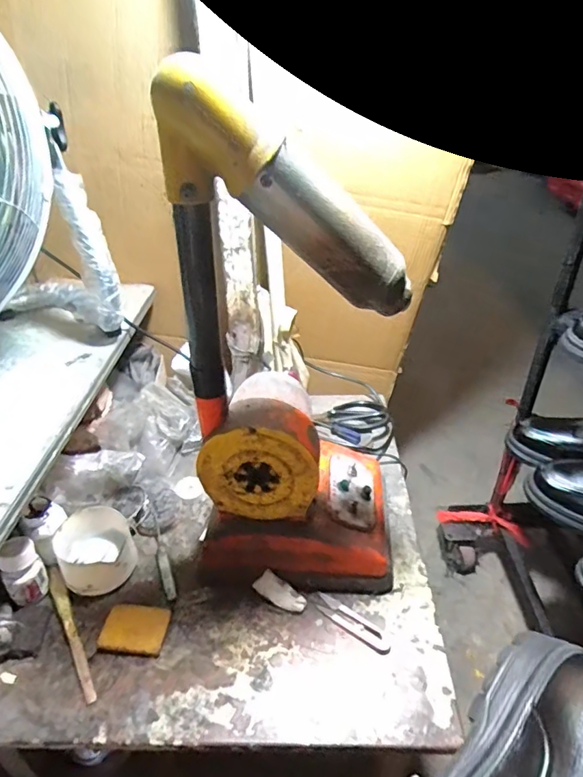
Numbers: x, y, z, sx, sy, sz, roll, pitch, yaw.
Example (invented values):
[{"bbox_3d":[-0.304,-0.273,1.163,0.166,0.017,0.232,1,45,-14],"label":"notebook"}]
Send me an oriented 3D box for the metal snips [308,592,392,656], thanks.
[{"bbox_3d":[0.070,0.267,0.553,0.098,0.005,0.025,25,44,29],"label":"metal snips"}]

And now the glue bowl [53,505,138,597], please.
[{"bbox_3d":[-0.244,0.203,0.601,0.087,0.058,0.092,-18,41,-22],"label":"glue bowl"}]

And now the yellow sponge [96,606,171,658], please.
[{"bbox_3d":[-0.178,0.272,0.545,0.070,0.014,0.055,2,37,3],"label":"yellow sponge"}]

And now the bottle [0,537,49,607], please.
[{"bbox_3d":[-0.317,0.214,0.567,0.042,0.074,0.042,-23,43,-27],"label":"bottle"}]

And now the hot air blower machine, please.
[{"bbox_3d":[0.012,-0.007,0.503,0.228,0.507,0.173,2,37,3],"label":"hot air blower machine"}]

